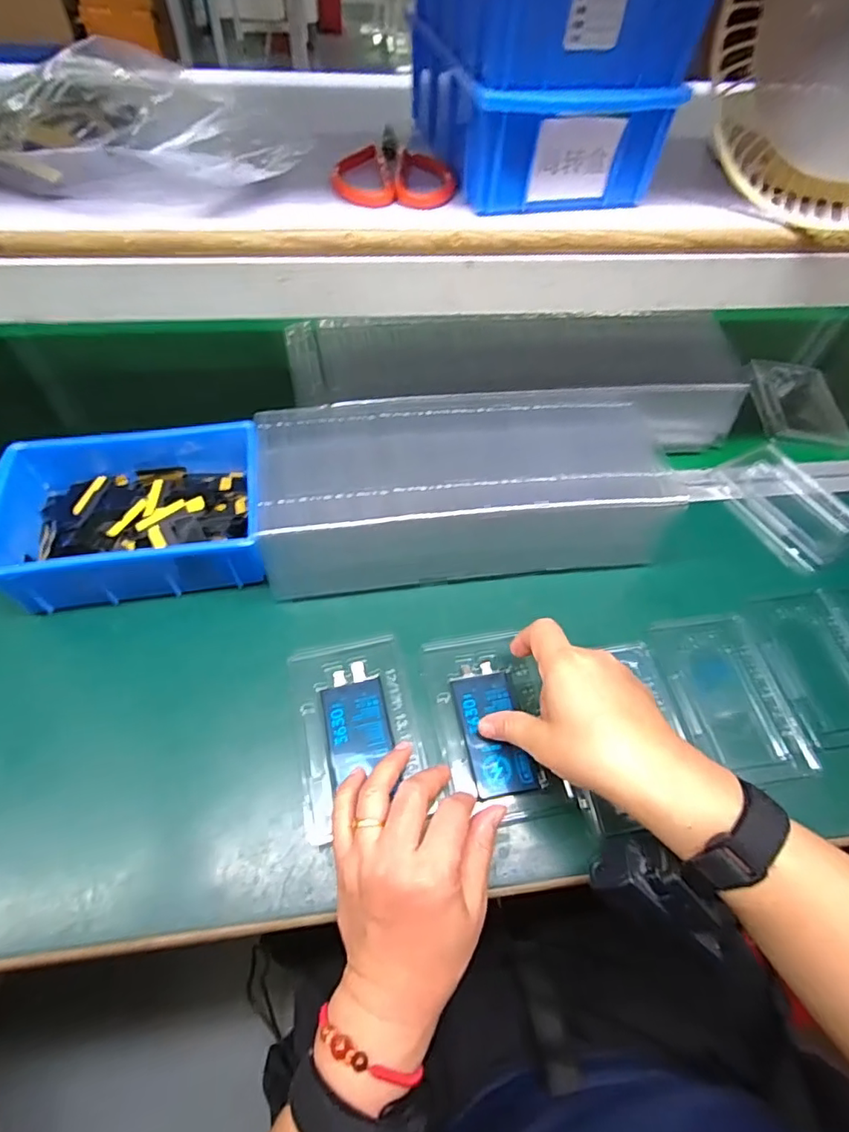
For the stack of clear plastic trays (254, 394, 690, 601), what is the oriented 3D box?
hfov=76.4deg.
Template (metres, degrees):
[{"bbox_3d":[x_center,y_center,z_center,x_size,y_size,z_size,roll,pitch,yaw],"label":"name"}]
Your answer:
[{"bbox_3d":[0.042,-0.059,0.455,0.340,0.092,0.154,-8,56,-9],"label":"stack of clear plastic trays"}]

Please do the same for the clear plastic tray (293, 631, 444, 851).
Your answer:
[{"bbox_3d":[-0.048,0.112,0.378,0.081,0.007,0.127,-9,56,-10],"label":"clear plastic tray"}]

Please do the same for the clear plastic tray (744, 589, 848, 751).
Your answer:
[{"bbox_3d":[0.320,0.080,0.435,0.091,0.010,0.123,-5,55,-8],"label":"clear plastic tray"}]

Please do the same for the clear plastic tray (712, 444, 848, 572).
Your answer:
[{"bbox_3d":[0.354,-0.063,0.527,0.096,0.012,0.133,-19,58,-16],"label":"clear plastic tray"}]

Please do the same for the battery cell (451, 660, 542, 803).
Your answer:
[{"bbox_3d":[0.048,0.113,0.385,0.043,0.007,0.093,-7,57,-9],"label":"battery cell"}]

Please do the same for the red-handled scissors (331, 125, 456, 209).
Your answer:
[{"bbox_3d":[-0.018,-0.278,0.378,0.078,0.015,0.108,5,55,-1],"label":"red-handled scissors"}]

